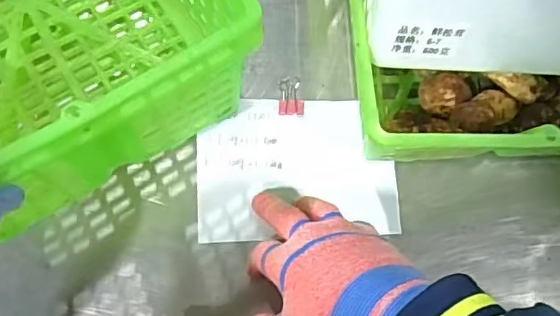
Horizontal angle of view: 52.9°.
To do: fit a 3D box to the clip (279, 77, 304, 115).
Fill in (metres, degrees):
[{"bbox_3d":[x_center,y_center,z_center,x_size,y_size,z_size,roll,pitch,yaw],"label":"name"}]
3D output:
[{"bbox_3d":[0.009,-0.049,0.434,0.019,0.016,0.029,-1,74,-2],"label":"clip"}]

